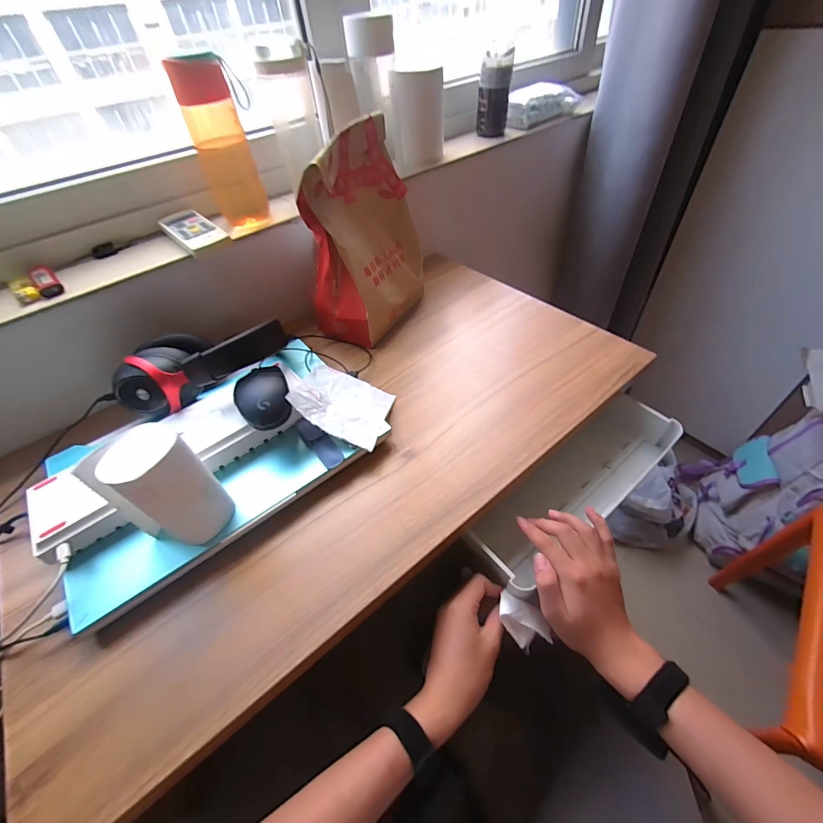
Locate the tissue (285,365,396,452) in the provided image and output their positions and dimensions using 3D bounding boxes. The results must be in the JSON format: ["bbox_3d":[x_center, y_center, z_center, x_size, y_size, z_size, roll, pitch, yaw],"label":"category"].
[{"bbox_3d":[-0.084,-0.017,0.490,0.118,0.027,0.118,21,38,2],"label":"tissue"}]

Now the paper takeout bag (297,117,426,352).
[{"bbox_3d":[-0.068,-0.263,0.581,0.100,0.253,0.187,17,52,21],"label":"paper takeout bag"}]

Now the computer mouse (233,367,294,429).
[{"bbox_3d":[-0.175,-0.023,0.453,0.058,0.031,0.090,-23,49,-14],"label":"computer mouse"}]

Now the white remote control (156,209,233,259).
[{"bbox_3d":[-0.307,-0.253,0.546,0.058,0.019,0.133,-37,54,-25],"label":"white remote control"}]

